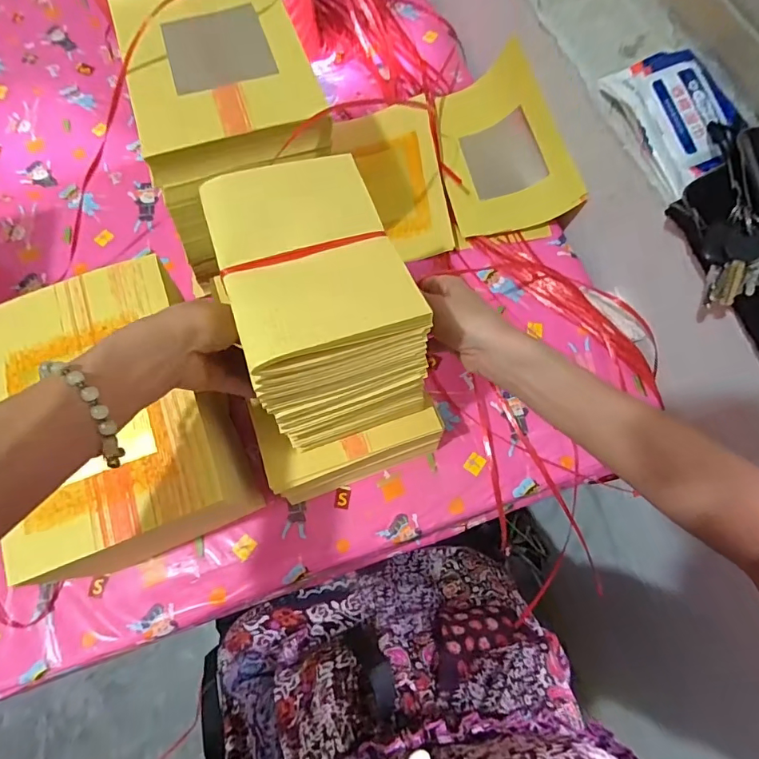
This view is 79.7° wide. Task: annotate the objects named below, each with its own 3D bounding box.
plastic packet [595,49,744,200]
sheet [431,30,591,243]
[{"bbox_3d":[0.295,-0.259,0.441,0.105,0.030,0.145,-21,73,-7],"label":"plastic packet"},{"bbox_3d":[0.152,-0.301,0.587,0.142,0.027,0.231,-20,73,21],"label":"sheet"}]

